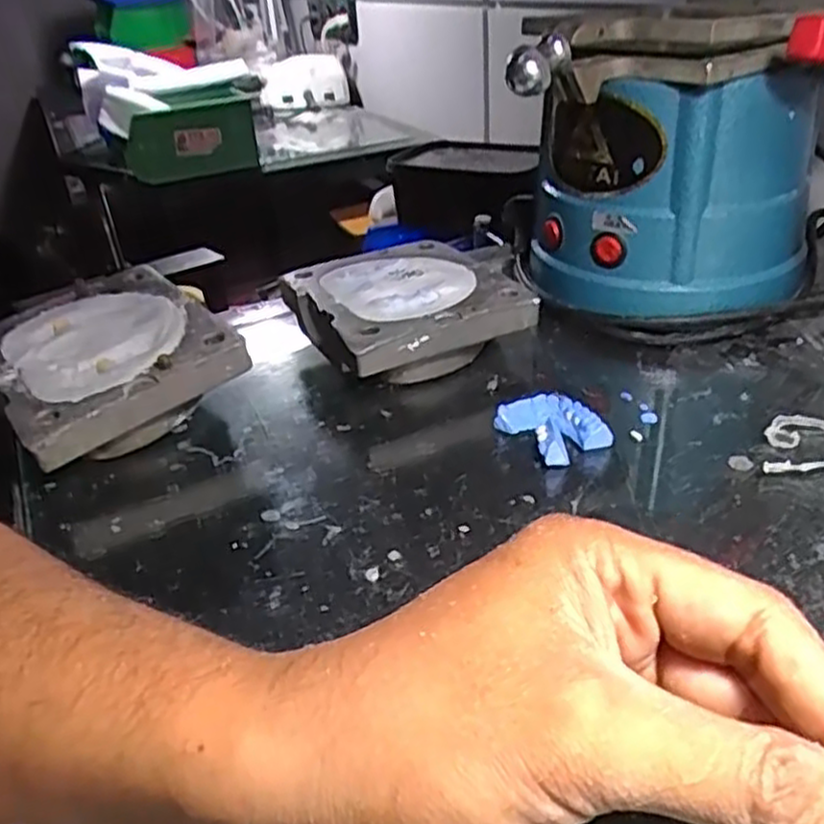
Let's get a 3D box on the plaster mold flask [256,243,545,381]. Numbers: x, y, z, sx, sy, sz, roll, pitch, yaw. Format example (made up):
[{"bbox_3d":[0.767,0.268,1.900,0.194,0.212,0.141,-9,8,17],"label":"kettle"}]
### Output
[{"bbox_3d":[-0.001,-0.060,0.461,0.131,0.046,0.125,-17,34,-19],"label":"plaster mold flask"}]

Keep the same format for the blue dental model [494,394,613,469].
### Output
[{"bbox_3d":[0.070,0.008,0.376,0.038,0.017,0.047,-19,34,-21],"label":"blue dental model"}]

